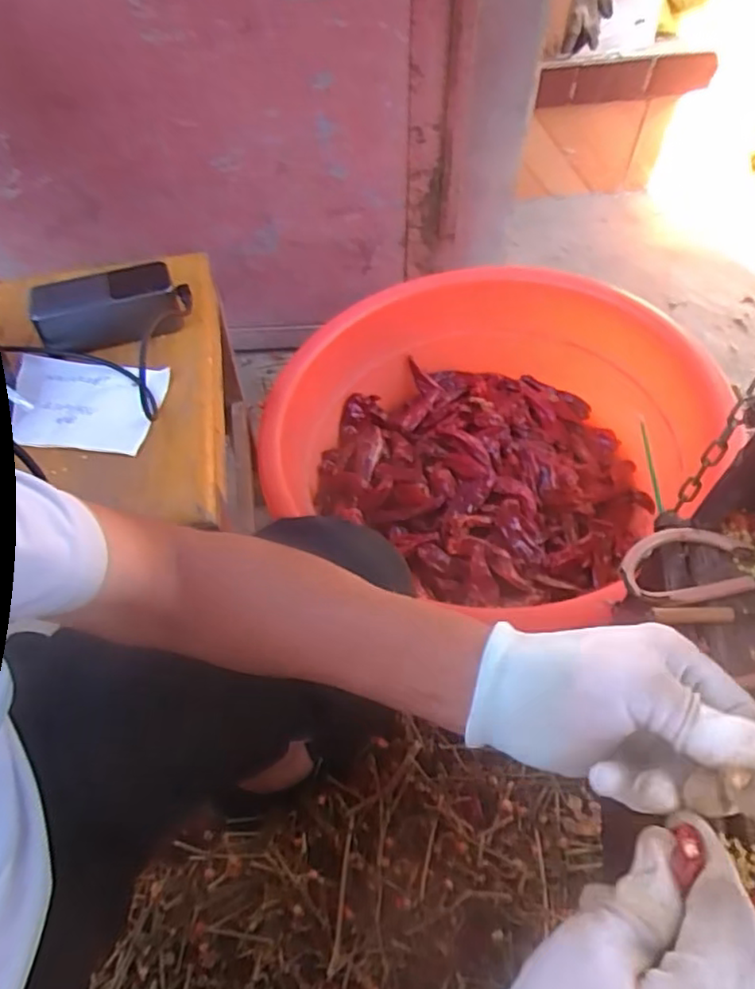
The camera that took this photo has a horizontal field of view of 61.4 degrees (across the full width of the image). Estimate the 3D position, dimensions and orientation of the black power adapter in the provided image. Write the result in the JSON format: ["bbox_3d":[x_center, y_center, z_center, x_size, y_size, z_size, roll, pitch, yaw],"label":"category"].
[{"bbox_3d":[-0.260,-0.179,0.614,0.127,0.047,0.059,-22,57,-14],"label":"black power adapter"}]

